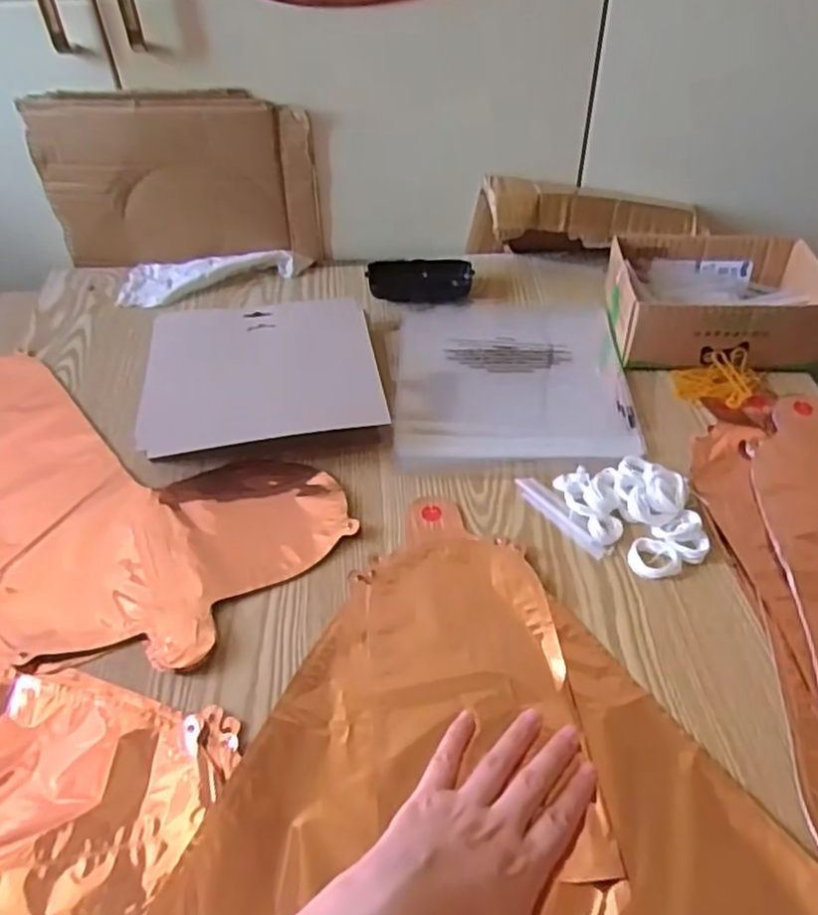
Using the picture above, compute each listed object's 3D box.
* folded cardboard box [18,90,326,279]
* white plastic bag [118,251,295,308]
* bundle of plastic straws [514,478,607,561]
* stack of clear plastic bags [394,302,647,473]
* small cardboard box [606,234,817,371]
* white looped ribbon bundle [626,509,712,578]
[{"bbox_3d":[-0.235,-0.283,0.725,0.272,0.176,0.043,3,45,5],"label":"folded cardboard box"},{"bbox_3d":[-0.225,-0.208,0.762,0.182,0.024,0.082,-16,47,-14],"label":"white plastic bag"},{"bbox_3d":[0.112,0.043,0.521,0.019,0.006,0.088,-26,50,-22],"label":"bundle of plastic straws"},{"bbox_3d":[0.092,-0.080,0.641,0.202,0.009,0.233,-1,45,1],"label":"stack of clear plastic bags"},{"bbox_3d":[0.286,-0.149,0.658,0.184,0.064,0.146,1,45,2],"label":"small cardboard box"},{"bbox_3d":[0.185,0.063,0.495,0.061,0.013,0.035,-21,48,-18],"label":"white looped ribbon bundle"}]

